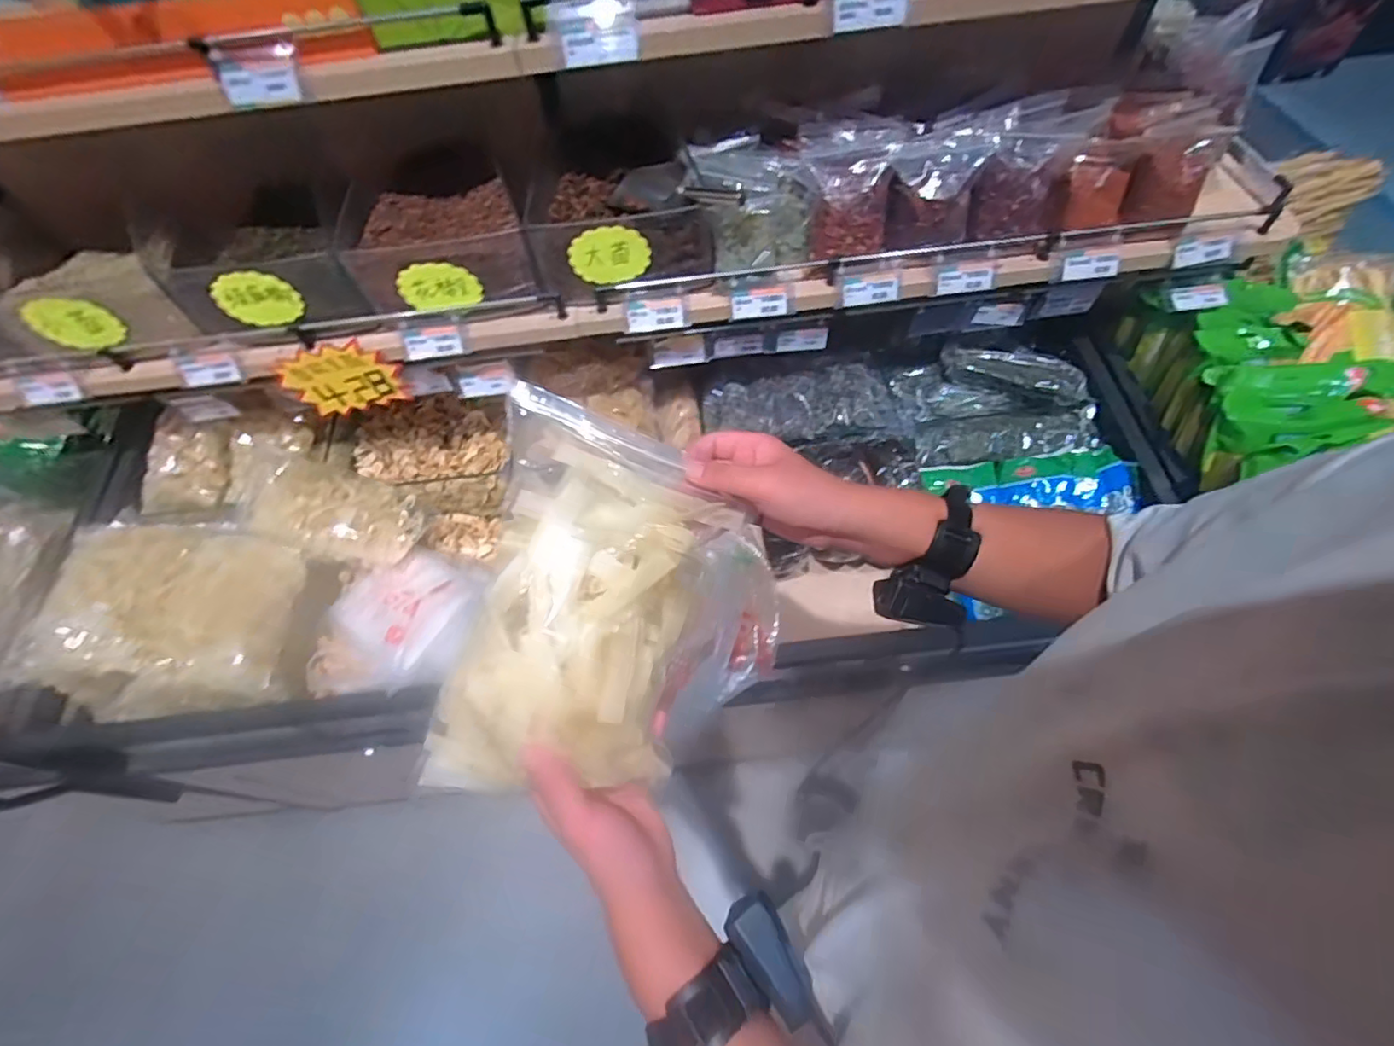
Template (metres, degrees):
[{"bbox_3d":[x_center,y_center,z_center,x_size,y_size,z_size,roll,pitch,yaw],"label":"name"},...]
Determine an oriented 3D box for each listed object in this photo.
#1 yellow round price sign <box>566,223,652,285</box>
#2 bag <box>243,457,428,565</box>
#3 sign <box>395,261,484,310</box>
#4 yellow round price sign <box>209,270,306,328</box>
[{"bbox_3d":[-0.122,-0.375,0.828,0.112,0.081,0.008,-6,56,-1],"label":"yellow round price sign"},{"bbox_3d":[-0.586,-0.022,0.973,0.254,0.053,0.150,19,68,-29],"label":"bag"},{"bbox_3d":[-0.368,-0.337,0.840,0.113,0.070,0.006,-4,45,4],"label":"sign"},{"bbox_3d":[-0.621,-0.316,0.832,0.118,0.084,0.011,-9,59,-1],"label":"yellow round price sign"}]

